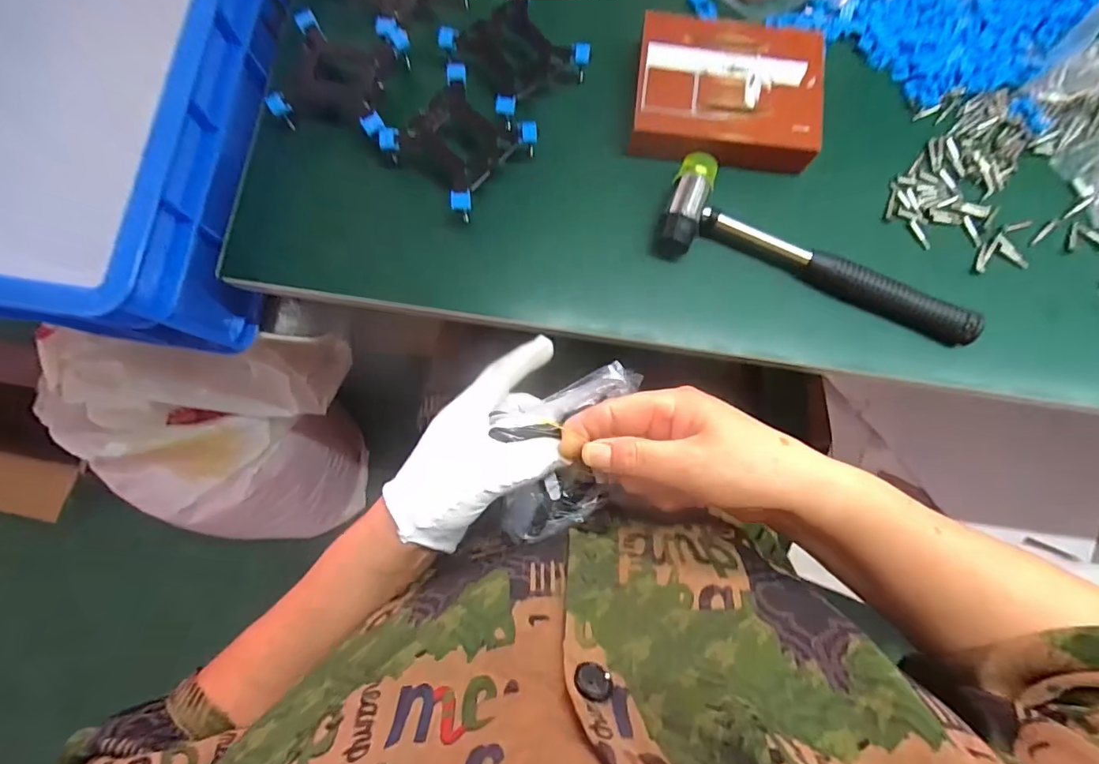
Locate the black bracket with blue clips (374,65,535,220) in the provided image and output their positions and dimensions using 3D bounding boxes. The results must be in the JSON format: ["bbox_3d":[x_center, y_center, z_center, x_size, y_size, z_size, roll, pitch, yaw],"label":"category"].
[{"bbox_3d":[-0.067,-0.180,0.369,0.084,0.033,0.086,40,84,3],"label":"black bracket with blue clips"}]

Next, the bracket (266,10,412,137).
[{"bbox_3d":[-0.158,-0.234,0.377,0.090,0.035,0.090,0,80,3],"label":"bracket"}]

